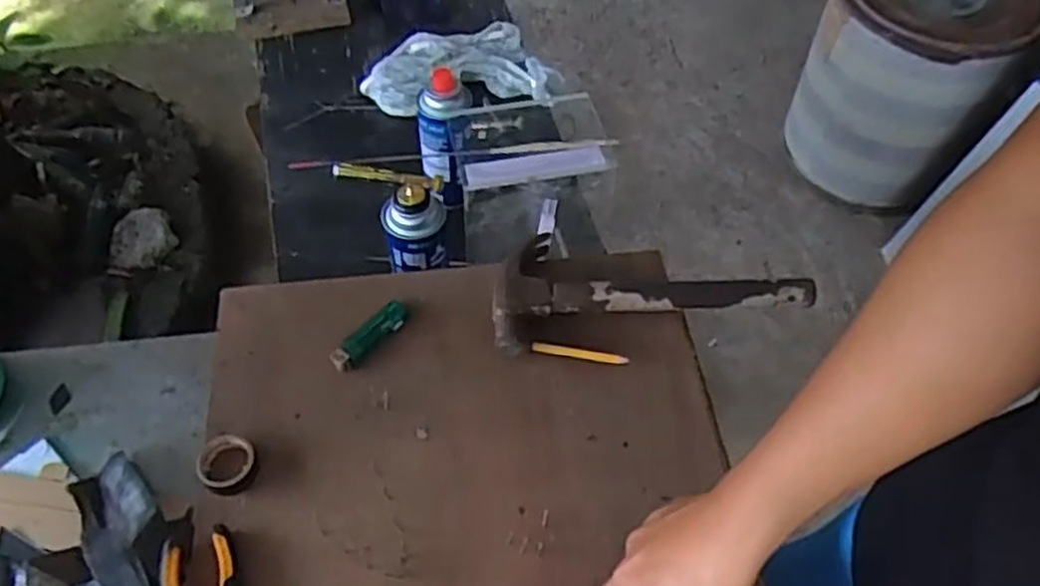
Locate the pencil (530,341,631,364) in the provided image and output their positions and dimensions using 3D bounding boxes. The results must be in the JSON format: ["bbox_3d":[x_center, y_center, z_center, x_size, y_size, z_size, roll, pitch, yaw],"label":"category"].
[{"bbox_3d":[0.053,0.053,0.700,0.084,0.009,0.008,10,56,7],"label":"pencil"}]

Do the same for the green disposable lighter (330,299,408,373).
[{"bbox_3d":[-0.133,0.037,0.714,0.024,0.015,0.084,34,63,21],"label":"green disposable lighter"}]

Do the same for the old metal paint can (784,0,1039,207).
[{"bbox_3d":[0.830,-0.485,1.735,0.365,0.426,0.399,2,54,-3],"label":"old metal paint can"}]

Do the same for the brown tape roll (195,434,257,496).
[{"bbox_3d":[-0.234,0.136,0.637,0.045,0.013,0.053,-22,59,-14],"label":"brown tape roll"}]

